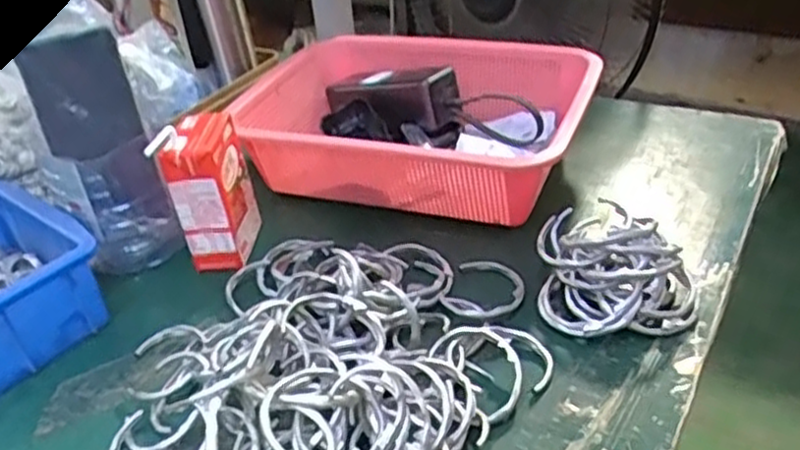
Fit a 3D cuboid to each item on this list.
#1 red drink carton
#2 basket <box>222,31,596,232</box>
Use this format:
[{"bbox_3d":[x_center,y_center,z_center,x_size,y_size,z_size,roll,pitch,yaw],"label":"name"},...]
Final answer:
[{"bbox_3d":[-0.147,-0.027,0.562,0.042,0.109,0.074,0,34,9],"label":"red drink carton"},{"bbox_3d":[0.016,-0.090,0.646,0.303,0.081,0.220,12,38,25],"label":"basket"}]

